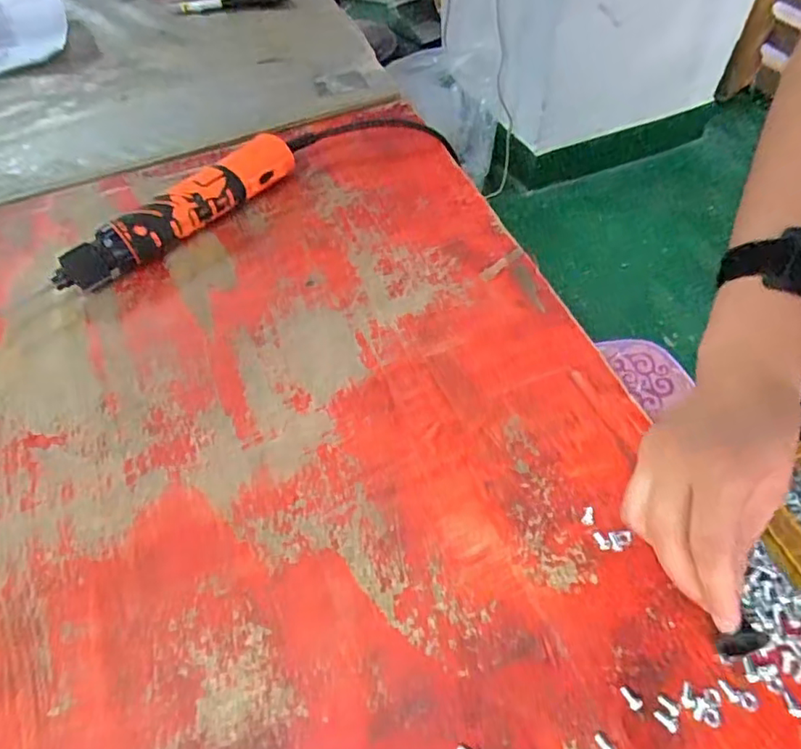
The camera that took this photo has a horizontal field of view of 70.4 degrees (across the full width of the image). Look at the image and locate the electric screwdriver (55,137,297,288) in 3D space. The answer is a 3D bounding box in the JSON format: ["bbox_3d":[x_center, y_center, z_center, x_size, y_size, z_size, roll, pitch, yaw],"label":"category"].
[{"bbox_3d":[-0.196,-0.144,0.506,0.229,0.045,0.042,-37,61,-20],"label":"electric screwdriver"}]

